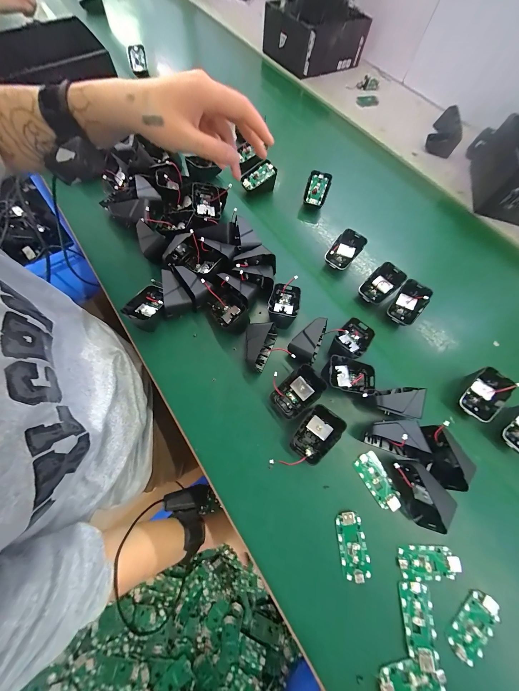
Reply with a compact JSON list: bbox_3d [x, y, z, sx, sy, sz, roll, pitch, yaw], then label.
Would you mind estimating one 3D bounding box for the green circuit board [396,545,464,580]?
[{"bbox_3d":[0.190,0.244,0.254,0.065,0.005,0.031,1,68,-3],"label":"green circuit board"}]

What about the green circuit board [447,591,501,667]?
[{"bbox_3d":[0.225,0.294,0.238,0.065,0.004,0.029,-40,76,-17],"label":"green circuit board"}]

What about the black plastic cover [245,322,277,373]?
[{"bbox_3d":[0.000,0.003,0.319,0.042,0.044,0.063,8,68,0],"label":"black plastic cover"}]

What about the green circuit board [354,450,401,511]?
[{"bbox_3d":[0.147,0.169,0.282,0.031,0.004,0.065,-27,72,-13],"label":"green circuit board"}]

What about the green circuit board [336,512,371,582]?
[{"bbox_3d":[0.107,0.228,0.259,0.030,0.005,0.063,-2,68,-4],"label":"green circuit board"}]

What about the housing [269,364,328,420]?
[{"bbox_3d":[0.050,0.061,0.299,0.061,0.043,0.044,-38,75,-16],"label":"housing"}]

